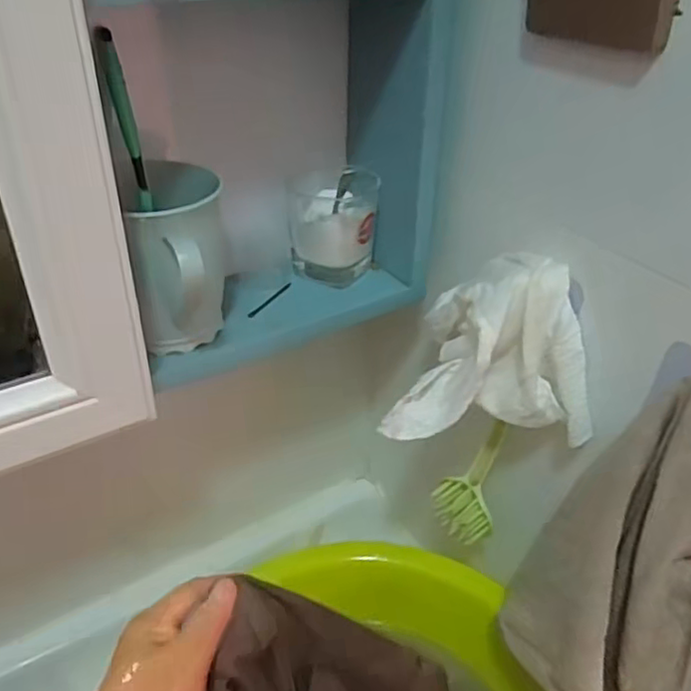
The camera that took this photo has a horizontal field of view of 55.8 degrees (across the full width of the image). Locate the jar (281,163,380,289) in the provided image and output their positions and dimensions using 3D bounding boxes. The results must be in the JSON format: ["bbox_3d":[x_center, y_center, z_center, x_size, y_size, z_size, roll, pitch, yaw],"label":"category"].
[{"bbox_3d":[-0.009,-0.083,0.485,0.067,0.079,0.059,0,35,-2],"label":"jar"}]

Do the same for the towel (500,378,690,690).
[{"bbox_3d":[0.157,0.137,0.389,0.108,0.248,0.086,12,37,14],"label":"towel"}]

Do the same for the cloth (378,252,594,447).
[{"bbox_3d":[0.097,-0.005,0.429,0.127,0.100,0.095,6,35,6],"label":"cloth"}]

